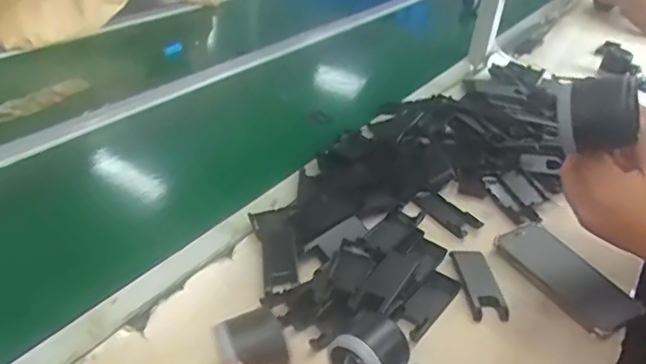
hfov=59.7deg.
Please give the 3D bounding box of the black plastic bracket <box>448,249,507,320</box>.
[{"bbox_3d":[0.173,0.112,0.629,0.042,0.010,0.100,3,33,-4],"label":"black plastic bracket"}]

